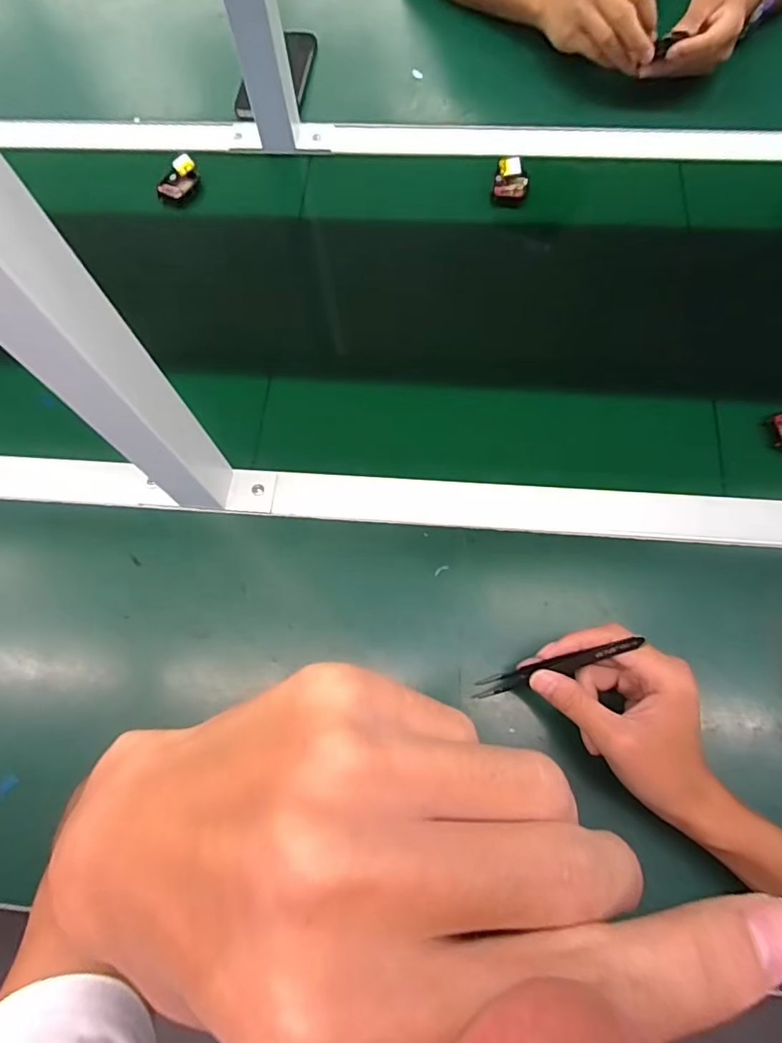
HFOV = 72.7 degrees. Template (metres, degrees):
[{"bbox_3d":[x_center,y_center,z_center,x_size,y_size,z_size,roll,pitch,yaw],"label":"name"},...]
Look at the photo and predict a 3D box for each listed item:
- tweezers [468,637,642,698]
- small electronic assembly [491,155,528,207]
[{"bbox_3d":[0.104,0.103,0.363,0.113,0.014,0.013,-28,70,30],"label":"tweezers"},{"bbox_3d":[0.129,-0.365,0.573,0.036,0.020,0.047,12,73,5],"label":"small electronic assembly"}]

